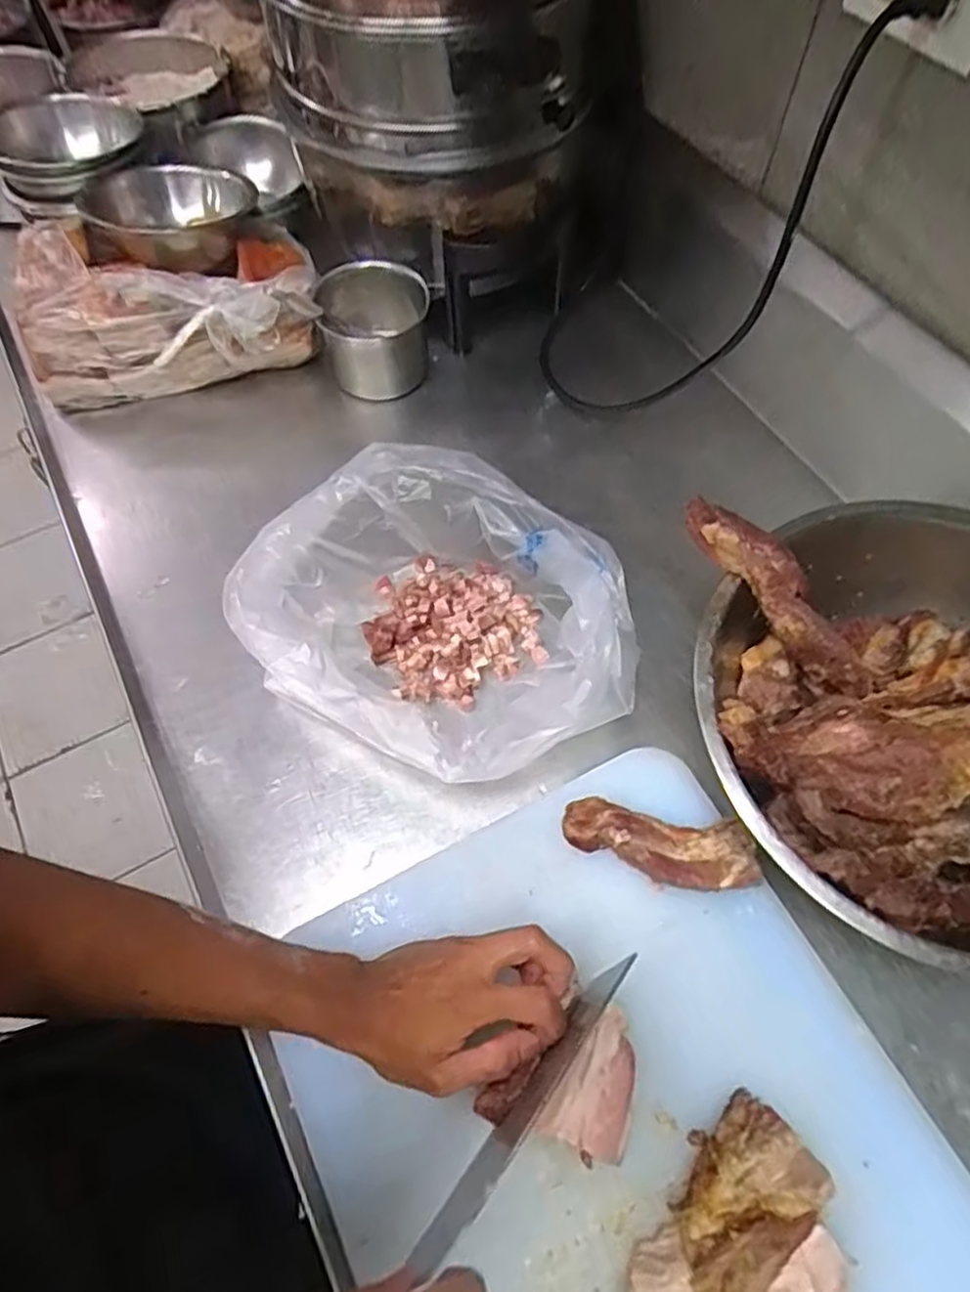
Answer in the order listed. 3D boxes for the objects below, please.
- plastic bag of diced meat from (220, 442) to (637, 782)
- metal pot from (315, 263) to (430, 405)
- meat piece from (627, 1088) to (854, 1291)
[{"bbox_3d":[-0.033,-0.020,0.569,0.291,0.125,0.218,30,66,16],"label":"plastic bag of diced meat"},{"bbox_3d":[-0.115,-0.332,0.767,0.110,0.094,0.115,0,62,1],"label":"metal pot"},{"bbox_3d":[0.141,0.345,0.399,0.143,0.038,0.101,-38,67,-18],"label":"meat piece"}]

